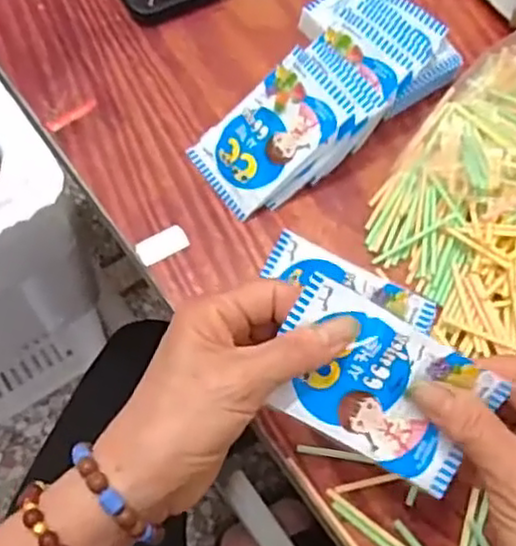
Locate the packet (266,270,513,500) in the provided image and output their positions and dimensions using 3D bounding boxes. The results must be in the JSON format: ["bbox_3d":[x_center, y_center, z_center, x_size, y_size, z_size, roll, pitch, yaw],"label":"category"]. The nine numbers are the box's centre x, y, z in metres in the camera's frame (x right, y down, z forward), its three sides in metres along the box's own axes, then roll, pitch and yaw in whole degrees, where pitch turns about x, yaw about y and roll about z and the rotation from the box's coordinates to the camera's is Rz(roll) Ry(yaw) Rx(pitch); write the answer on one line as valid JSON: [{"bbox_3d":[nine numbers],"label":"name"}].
[{"bbox_3d":[0.054,0.052,0.322,0.091,0.010,0.067,26,104,2],"label":"packet"}]

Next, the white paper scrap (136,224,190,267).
[{"bbox_3d":[-0.062,-0.018,0.447,0.034,0.004,0.018,-30,72,-14],"label":"white paper scrap"}]

